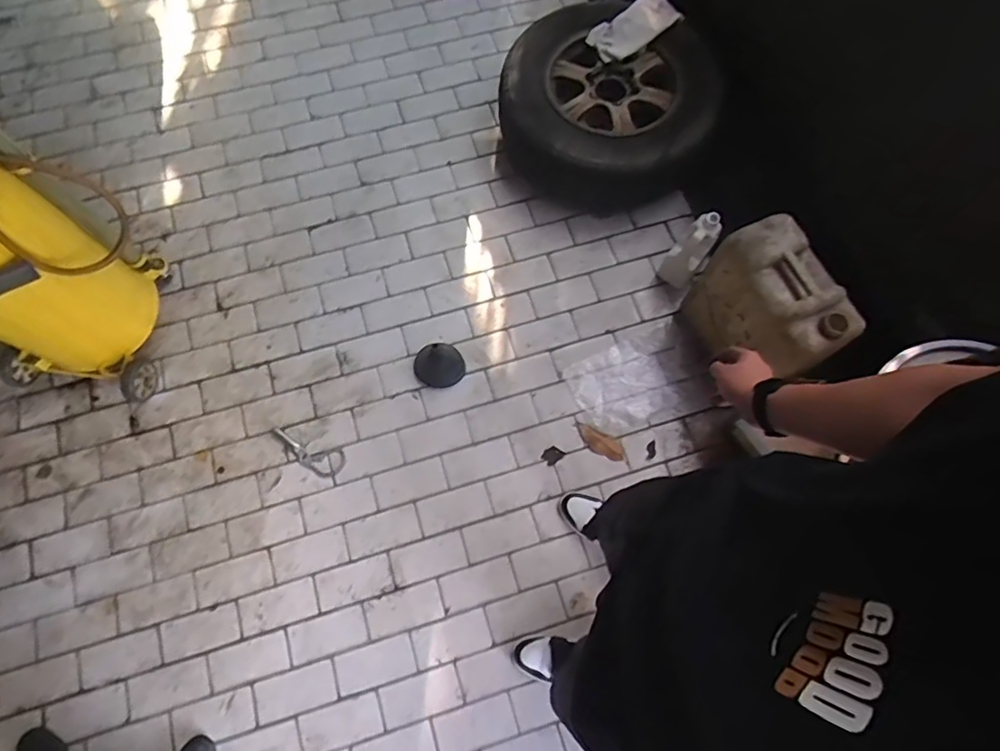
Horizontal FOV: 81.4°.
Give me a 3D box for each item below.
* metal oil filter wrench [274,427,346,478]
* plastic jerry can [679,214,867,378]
[{"bbox_3d":[-0.547,0.224,1.646,0.214,0.023,0.084,18,72,4],"label":"metal oil filter wrench"},{"bbox_3d":[0.703,-0.162,1.570,0.215,0.433,0.371,-19,71,-6],"label":"plastic jerry can"}]

